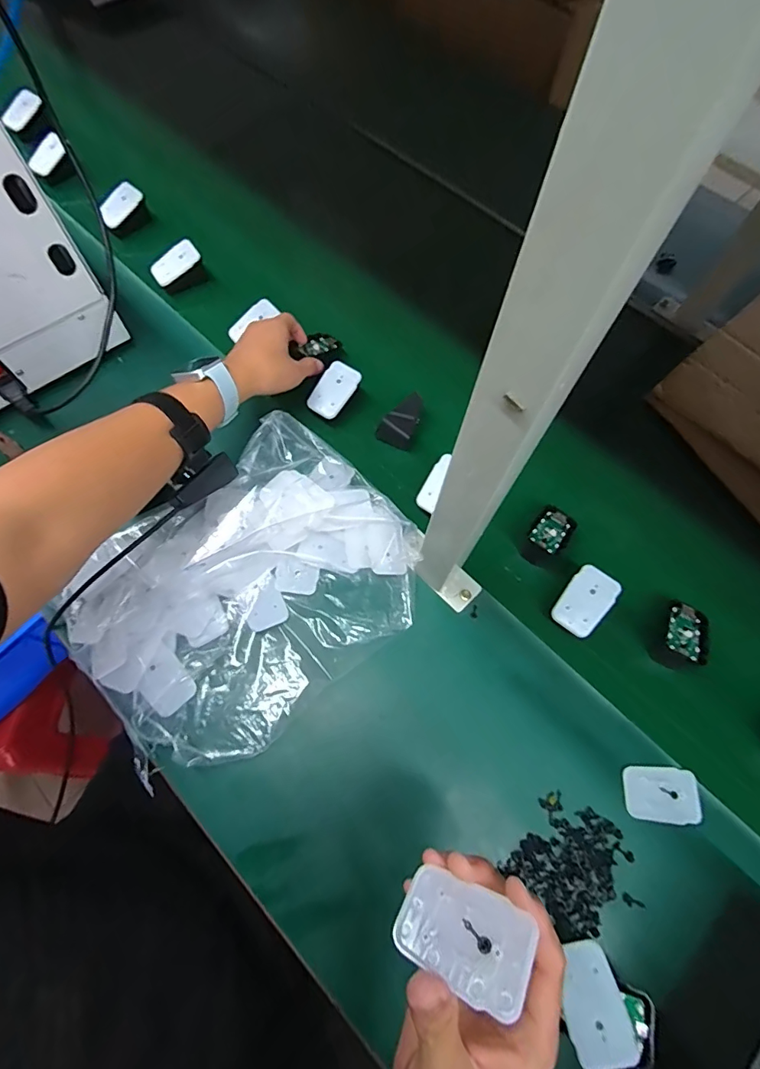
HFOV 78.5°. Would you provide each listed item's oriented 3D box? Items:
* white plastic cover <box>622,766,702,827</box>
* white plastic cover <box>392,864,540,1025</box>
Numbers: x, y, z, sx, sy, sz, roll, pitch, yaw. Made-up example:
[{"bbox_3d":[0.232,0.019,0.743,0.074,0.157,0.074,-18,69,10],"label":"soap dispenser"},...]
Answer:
[{"bbox_3d":[0.260,0.241,0.430,0.067,0.005,0.046,6,68,0],"label":"white plastic cover"},{"bbox_3d":[0.040,0.202,0.237,0.068,0.006,0.041,0,38,38],"label":"white plastic cover"}]

